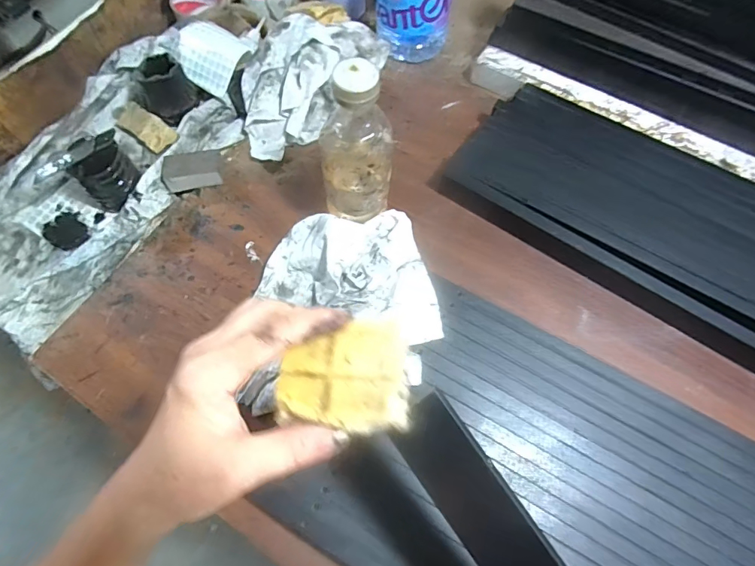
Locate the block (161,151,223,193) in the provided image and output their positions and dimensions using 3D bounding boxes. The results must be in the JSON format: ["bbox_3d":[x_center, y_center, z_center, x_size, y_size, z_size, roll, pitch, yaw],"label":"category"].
[{"bbox_3d":[-0.232,-0.142,0.555,0.070,0.019,0.044,-13,70,-6],"label":"block"}]

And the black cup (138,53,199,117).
[{"bbox_3d":[-0.276,-0.258,0.580,0.070,0.052,0.058,-35,73,-13],"label":"black cup"}]

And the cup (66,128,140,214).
[{"bbox_3d":[-0.322,-0.131,0.524,0.063,0.056,0.066,0,69,-1],"label":"cup"}]

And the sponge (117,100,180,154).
[{"bbox_3d":[-0.311,-0.210,0.587,0.091,0.013,0.038,35,72,12],"label":"sponge"}]

